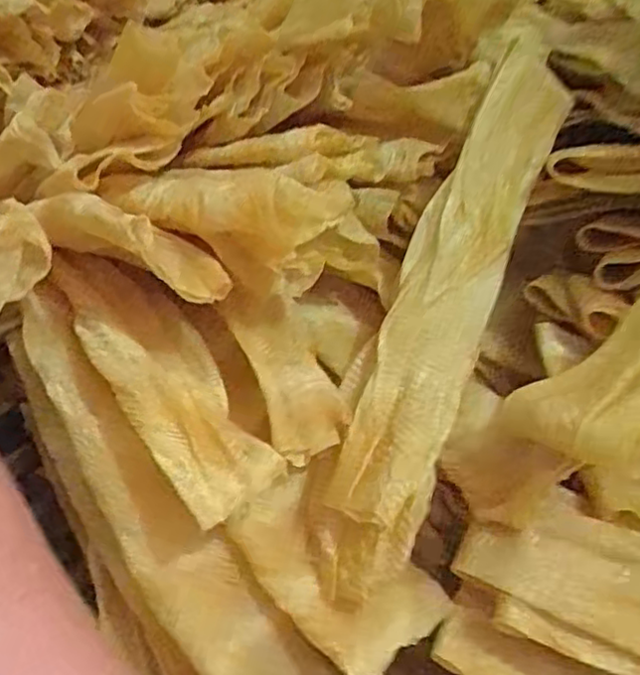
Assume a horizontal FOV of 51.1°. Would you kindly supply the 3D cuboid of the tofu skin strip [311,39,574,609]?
[{"bbox_3d":[0.081,-0.025,0.434,0.060,0.045,0.379,17,71,19],"label":"tofu skin strip"}]

